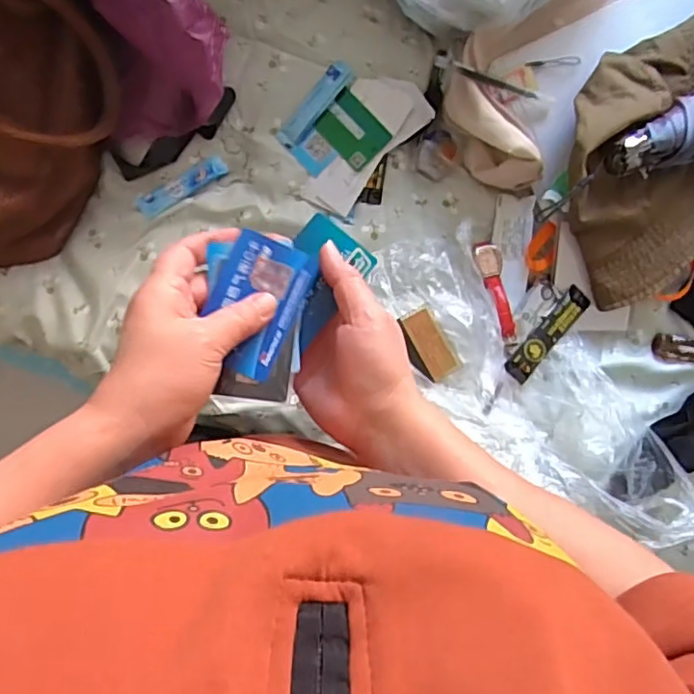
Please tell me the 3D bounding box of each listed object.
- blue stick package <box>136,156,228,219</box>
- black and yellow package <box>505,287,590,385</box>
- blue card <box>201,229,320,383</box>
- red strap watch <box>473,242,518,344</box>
[{"bbox_3d":[-0.182,-0.178,0.677,0.105,0.009,0.028,-35,93,-15],"label":"blue stick package"},{"bbox_3d":[0.220,-0.014,0.665,0.027,0.010,0.125,42,80,5],"label":"black and yellow package"},{"bbox_3d":[-0.058,-0.027,0.388,0.055,0.005,0.085,24,84,-4],"label":"blue card"},{"bbox_3d":[0.165,-0.062,0.670,0.032,0.019,0.119,-12,76,-1],"label":"red strap watch"}]

